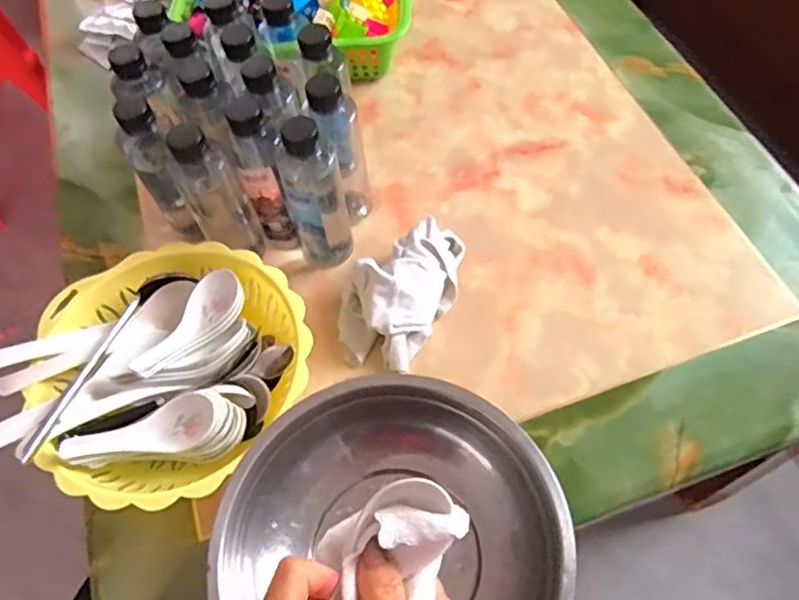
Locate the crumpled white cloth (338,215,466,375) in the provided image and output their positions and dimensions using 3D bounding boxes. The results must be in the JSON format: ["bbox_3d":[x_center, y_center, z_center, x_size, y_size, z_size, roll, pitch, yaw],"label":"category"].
[{"bbox_3d":[0.000,-0.013,0.614,0.094,0.059,0.161,27,66,18],"label":"crumpled white cloth"}]

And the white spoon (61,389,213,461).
[{"bbox_3d":[-0.213,0.105,0.524,0.121,0.025,0.043,-11,60,-2],"label":"white spoon"}]

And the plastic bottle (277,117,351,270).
[{"bbox_3d":[-0.082,-0.106,0.602,0.053,0.187,0.058,-15,60,-4],"label":"plastic bottle"}]

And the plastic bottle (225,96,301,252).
[{"bbox_3d":[-0.130,-0.114,0.619,0.050,0.179,0.052,-2,60,3],"label":"plastic bottle"}]

